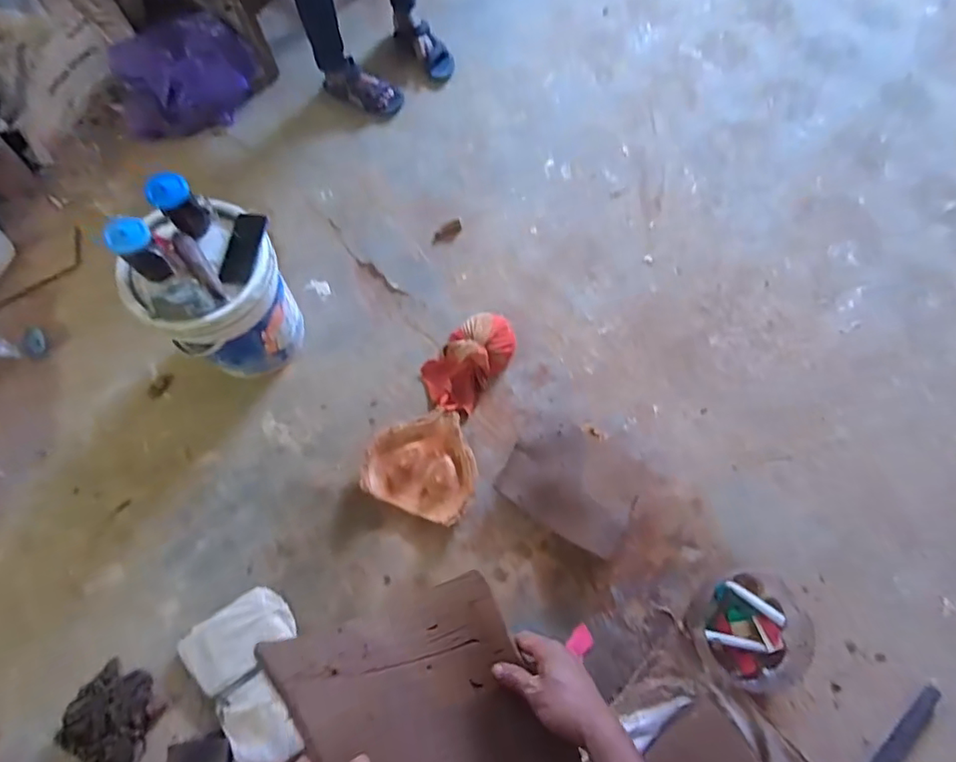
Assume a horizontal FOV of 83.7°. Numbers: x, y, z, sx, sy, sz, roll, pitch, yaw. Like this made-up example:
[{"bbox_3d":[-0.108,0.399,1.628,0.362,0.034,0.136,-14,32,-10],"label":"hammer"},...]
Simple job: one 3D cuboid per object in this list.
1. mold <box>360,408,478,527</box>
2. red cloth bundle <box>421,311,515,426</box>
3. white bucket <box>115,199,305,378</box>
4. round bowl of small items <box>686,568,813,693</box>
[{"bbox_3d":[-0.137,0.227,1.310,0.261,0.066,0.260,-22,75,-7],"label":"mold"},{"bbox_3d":[-0.023,-0.055,1.377,0.171,0.071,0.283,34,76,9],"label":"red cloth bundle"},{"bbox_3d":[-0.578,-0.179,1.246,0.288,0.394,0.259,-14,72,-7],"label":"white bucket"},{"bbox_3d":[0.608,0.558,1.199,0.254,0.071,0.241,0,73,-1],"label":"round bowl of small items"}]

